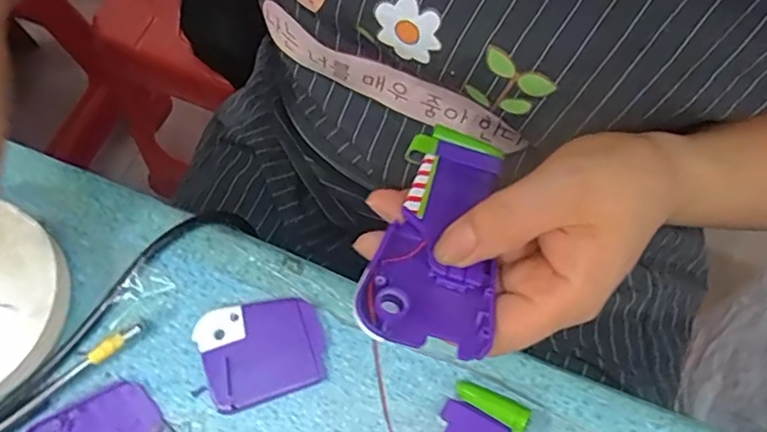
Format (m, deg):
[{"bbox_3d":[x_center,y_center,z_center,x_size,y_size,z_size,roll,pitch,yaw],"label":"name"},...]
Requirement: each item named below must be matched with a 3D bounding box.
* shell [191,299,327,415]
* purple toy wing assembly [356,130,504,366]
[{"bbox_3d":[-0.063,0.070,0.305,0.064,0.008,0.049,-10,68,-6],"label":"shell"},{"bbox_3d":[0.026,0.006,0.253,0.051,0.012,0.116,16,49,5],"label":"purple toy wing assembly"}]

